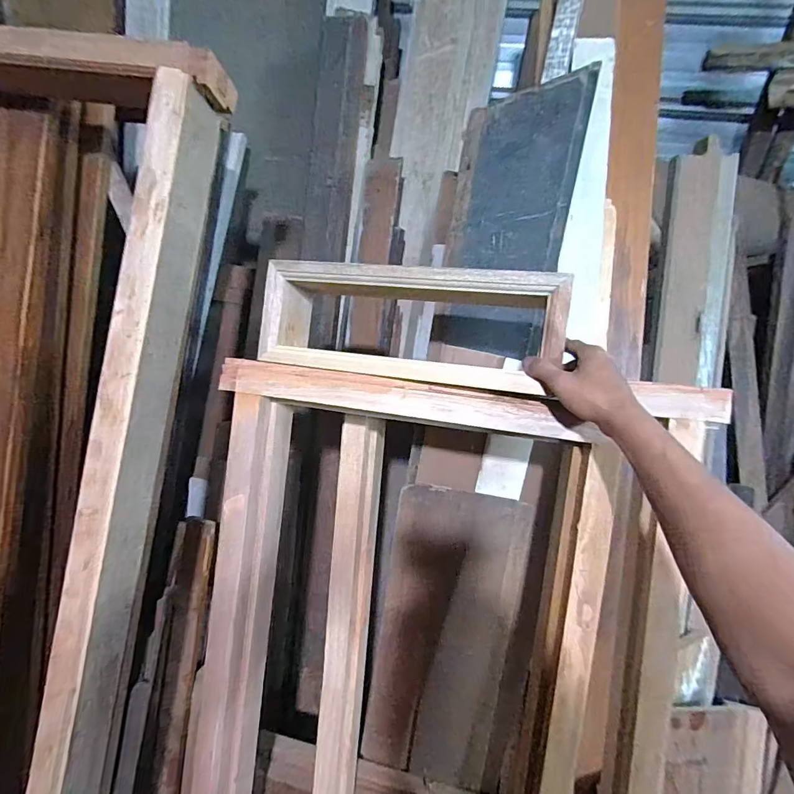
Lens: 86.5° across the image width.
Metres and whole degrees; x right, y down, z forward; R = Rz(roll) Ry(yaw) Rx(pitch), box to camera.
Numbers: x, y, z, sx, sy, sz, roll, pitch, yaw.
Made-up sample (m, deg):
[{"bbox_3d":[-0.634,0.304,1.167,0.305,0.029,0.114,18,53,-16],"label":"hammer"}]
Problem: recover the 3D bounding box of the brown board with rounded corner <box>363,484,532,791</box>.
[{"bbox_3d":[0.089,0.471,0.820,0.240,0.598,0.027,9,12,8],"label":"brown board with rounded corner"}]

